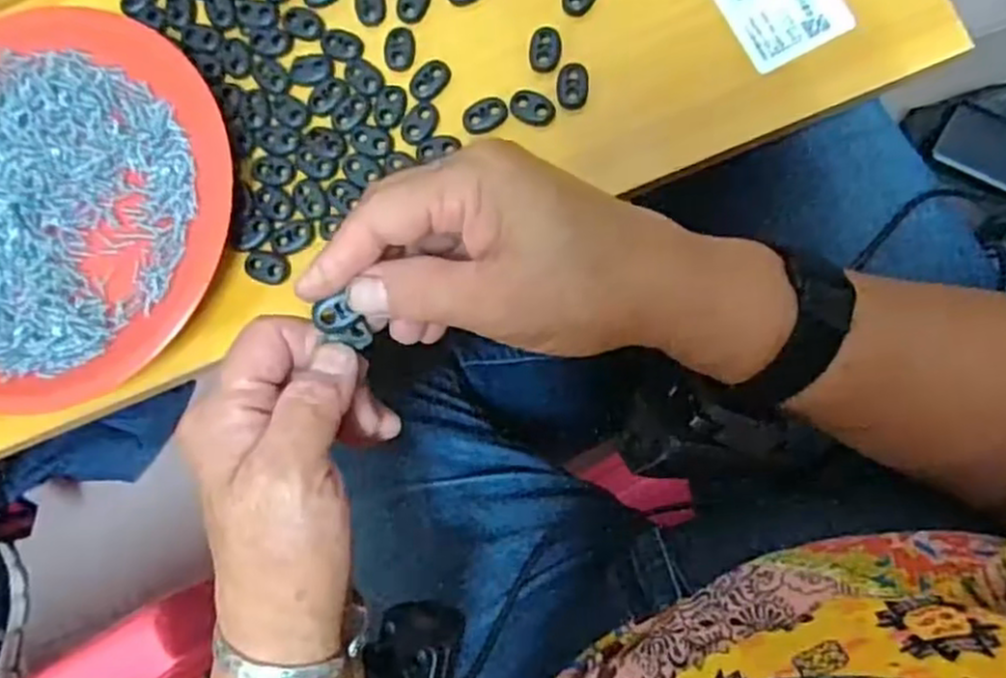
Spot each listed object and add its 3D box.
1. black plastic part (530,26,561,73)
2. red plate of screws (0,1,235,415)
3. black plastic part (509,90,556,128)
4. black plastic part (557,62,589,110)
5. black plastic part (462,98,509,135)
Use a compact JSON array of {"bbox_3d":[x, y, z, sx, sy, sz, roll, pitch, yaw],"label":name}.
[{"bbox_3d":[0.020,-0.139,0.350,0.015,0.004,0.023,-2,82,7],"label":"black plastic part"},{"bbox_3d":[-0.225,-0.067,0.362,0.189,0.030,0.187,-1,82,7],"label":"red plate of screws"},{"bbox_3d":[0.014,-0.110,0.348,0.022,0.004,0.015,25,86,10],"label":"black plastic part"},{"bbox_3d":[0.033,-0.120,0.348,0.015,0.004,0.022,2,82,8],"label":"black plastic part"},{"bbox_3d":[-0.009,-0.108,0.351,0.021,0.004,0.016,-18,80,4],"label":"black plastic part"}]

